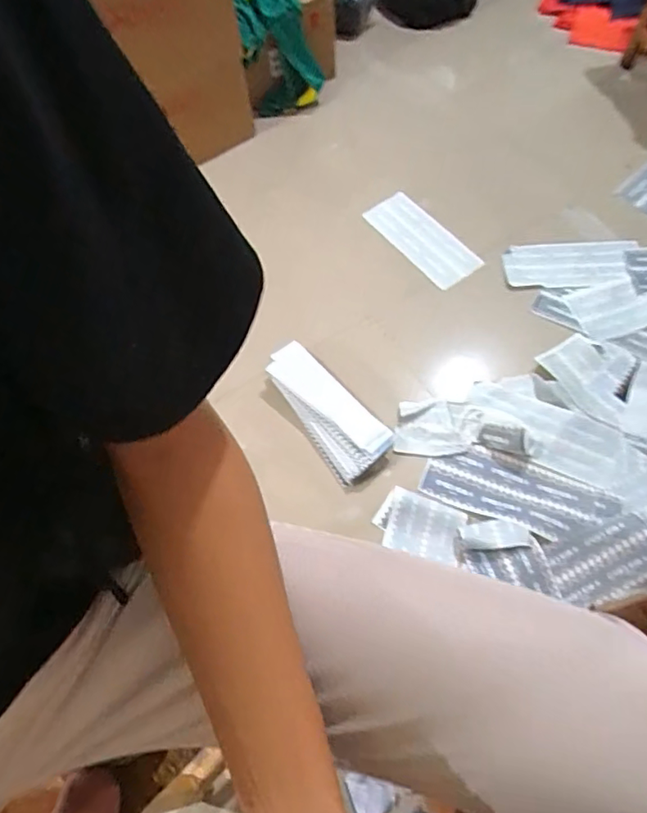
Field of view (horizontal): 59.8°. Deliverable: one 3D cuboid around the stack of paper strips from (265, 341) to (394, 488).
[{"bbox_3d":[0.006,0.000,1.309,0.141,0.073,0.362,-32,66,-14],"label":"stack of paper strips"}]

